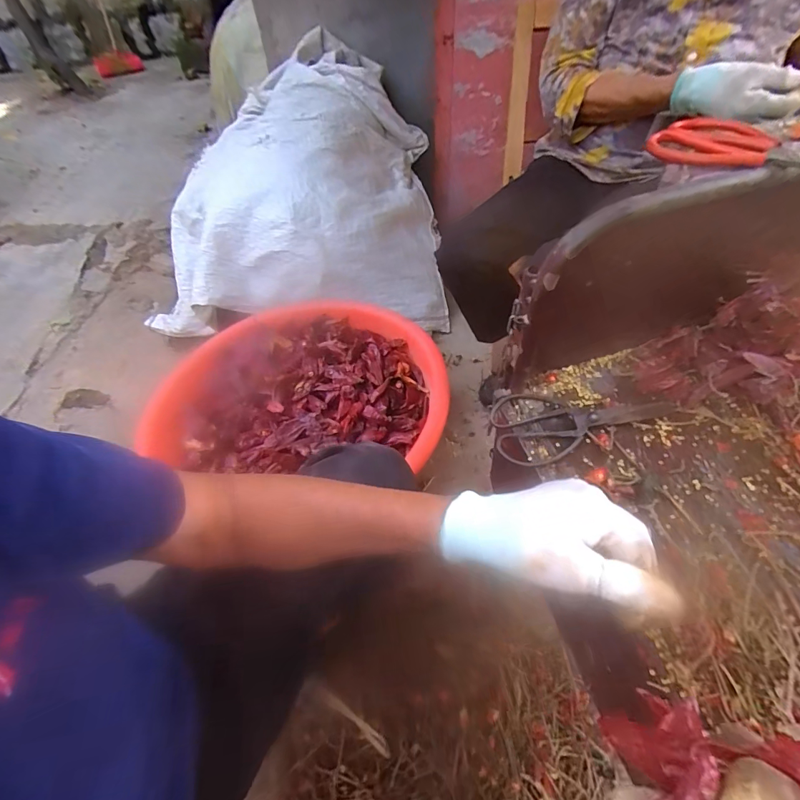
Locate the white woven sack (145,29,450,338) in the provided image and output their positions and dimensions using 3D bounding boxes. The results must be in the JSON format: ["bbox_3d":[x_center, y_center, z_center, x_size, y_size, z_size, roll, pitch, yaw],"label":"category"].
[{"bbox_3d":[-0.327,-0.506,1.121,0.848,0.529,0.473,-8,51,-3],"label":"white woven sack"}]

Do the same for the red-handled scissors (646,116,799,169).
[{"bbox_3d":[0.343,-0.234,0.383,0.196,0.016,0.095,22,56,20],"label":"red-handled scissors"}]

